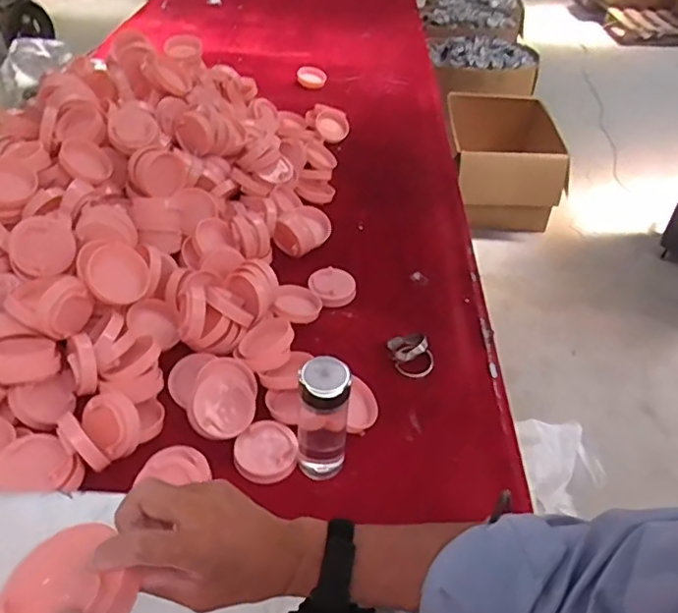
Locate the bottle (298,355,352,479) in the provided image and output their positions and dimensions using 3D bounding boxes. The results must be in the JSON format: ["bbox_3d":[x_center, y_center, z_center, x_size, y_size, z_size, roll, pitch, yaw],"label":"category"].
[{"bbox_3d":[-0.023,0.158,0.799,0.072,0.186,0.067,2,43,-1],"label":"bottle"}]

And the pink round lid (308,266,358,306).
[{"bbox_3d":[-0.008,-0.044,1.132,0.095,0.014,0.091,12,43,-12],"label":"pink round lid"}]

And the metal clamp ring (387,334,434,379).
[{"bbox_3d":[0.134,0.088,1.017,0.076,0.034,0.083,2,43,-2],"label":"metal clamp ring"}]

